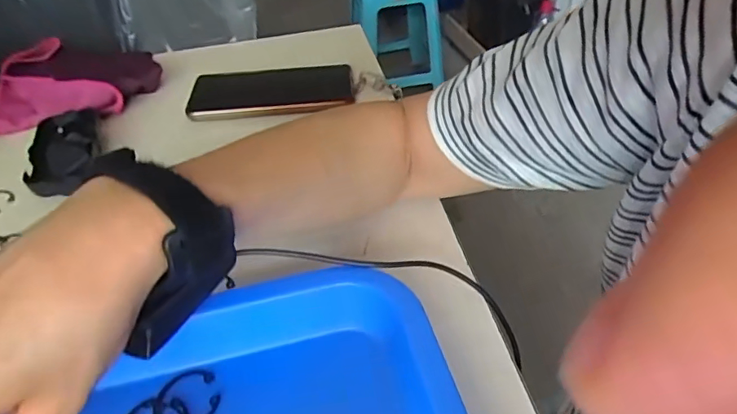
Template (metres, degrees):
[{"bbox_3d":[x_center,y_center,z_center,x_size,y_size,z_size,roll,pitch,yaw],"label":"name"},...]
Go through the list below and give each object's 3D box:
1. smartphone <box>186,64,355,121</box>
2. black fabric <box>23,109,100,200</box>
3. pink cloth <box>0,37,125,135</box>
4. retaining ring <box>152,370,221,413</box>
[{"bbox_3d":[-0.100,-0.120,0.525,0.163,0.012,0.077,-4,49,0],"label":"smartphone"},{"bbox_3d":[-0.268,-0.050,0.455,0.053,0.026,0.130,-15,44,-12],"label":"black fabric"},{"bbox_3d":[-0.352,-0.128,0.542,0.110,0.033,0.183,-33,48,-31],"label":"pink cloth"},{"bbox_3d":[-0.100,0.104,0.280,0.034,0.004,0.035,-2,40,2],"label":"retaining ring"}]

